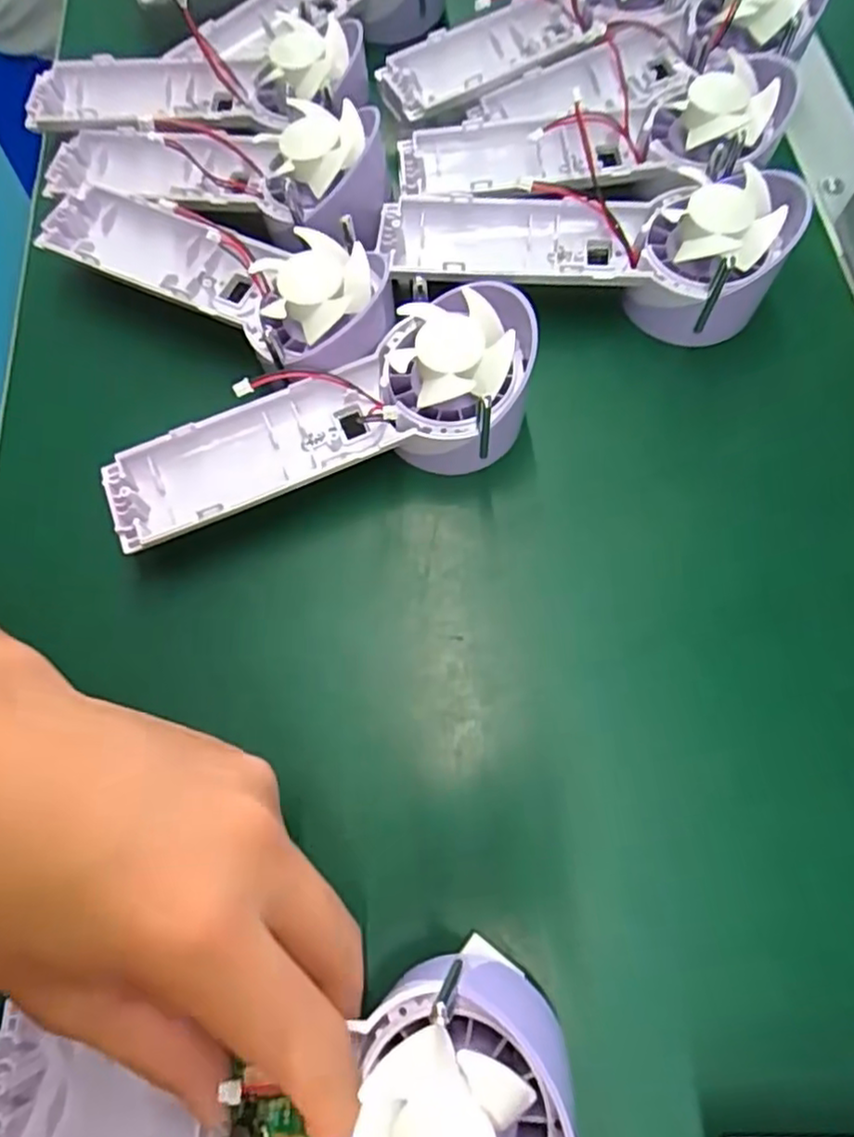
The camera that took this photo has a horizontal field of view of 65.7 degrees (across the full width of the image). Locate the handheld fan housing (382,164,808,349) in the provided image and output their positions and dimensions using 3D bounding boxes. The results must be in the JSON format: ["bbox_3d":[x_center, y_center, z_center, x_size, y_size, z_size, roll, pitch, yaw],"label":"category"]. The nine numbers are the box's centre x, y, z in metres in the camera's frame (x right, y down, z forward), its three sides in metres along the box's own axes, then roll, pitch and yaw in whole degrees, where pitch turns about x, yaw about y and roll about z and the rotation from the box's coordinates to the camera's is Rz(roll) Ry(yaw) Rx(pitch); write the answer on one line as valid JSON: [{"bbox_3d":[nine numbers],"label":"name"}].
[{"bbox_3d":[0.065,-0.143,0.289,0.172,0.040,0.060,6,70,5],"label":"handheld fan housing"}]

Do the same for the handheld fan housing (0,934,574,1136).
[{"bbox_3d":[-0.047,0.153,0.186,0.170,0.027,0.064,-14,68,14],"label":"handheld fan housing"}]

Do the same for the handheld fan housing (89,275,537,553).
[{"bbox_3d":[-0.042,-0.058,0.268,0.173,0.053,0.063,-17,69,-4],"label":"handheld fan housing"}]

